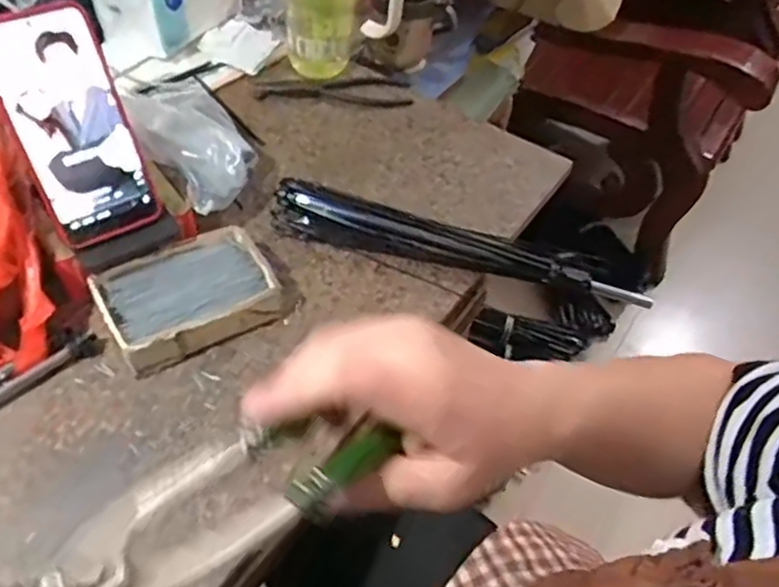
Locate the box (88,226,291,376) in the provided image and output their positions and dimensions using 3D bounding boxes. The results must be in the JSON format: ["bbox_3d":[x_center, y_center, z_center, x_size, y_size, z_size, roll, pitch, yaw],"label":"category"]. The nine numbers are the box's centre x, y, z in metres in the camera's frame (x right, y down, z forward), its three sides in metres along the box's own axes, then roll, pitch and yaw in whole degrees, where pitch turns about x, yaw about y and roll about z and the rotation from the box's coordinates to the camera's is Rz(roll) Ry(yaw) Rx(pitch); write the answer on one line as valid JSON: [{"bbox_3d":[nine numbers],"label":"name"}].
[{"bbox_3d":[-0.158,0.002,0.546,0.133,0.037,0.090,-29,58,-25],"label":"box"}]

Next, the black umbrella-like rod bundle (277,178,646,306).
[{"bbox_3d":[0.061,-0.045,0.614,0.339,0.033,0.040,13,51,6],"label":"black umbrella-like rod bundle"}]

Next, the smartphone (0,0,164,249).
[{"bbox_3d":[-0.230,-0.119,0.494,0.079,0.164,0.007,-26,27,-23],"label":"smartphone"}]

